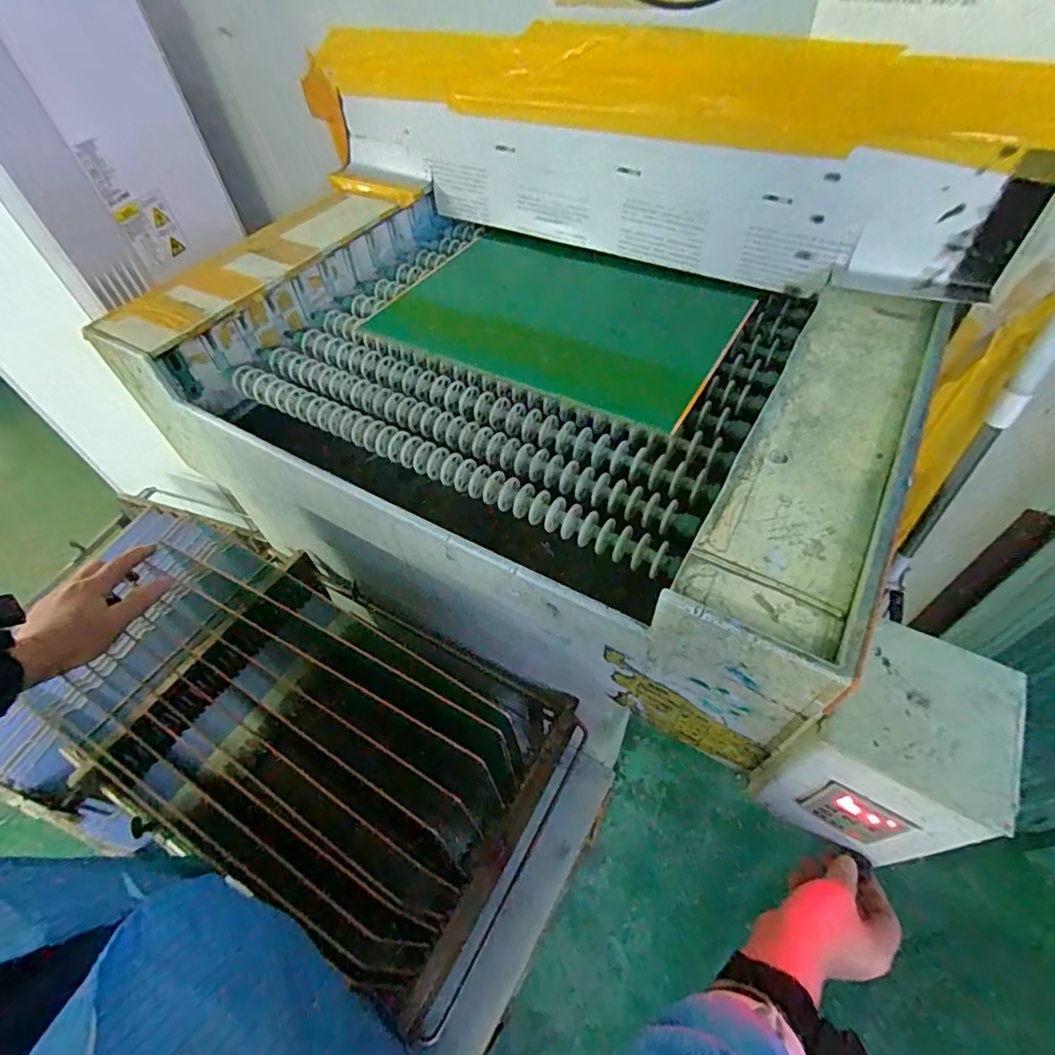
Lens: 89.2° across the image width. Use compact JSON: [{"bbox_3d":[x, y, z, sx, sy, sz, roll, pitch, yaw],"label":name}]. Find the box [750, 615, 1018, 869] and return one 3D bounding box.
[{"bbox_3d":[0.306,0.190,0.472,0.120,0.181,0.137,28,60,23],"label":"box"}]

